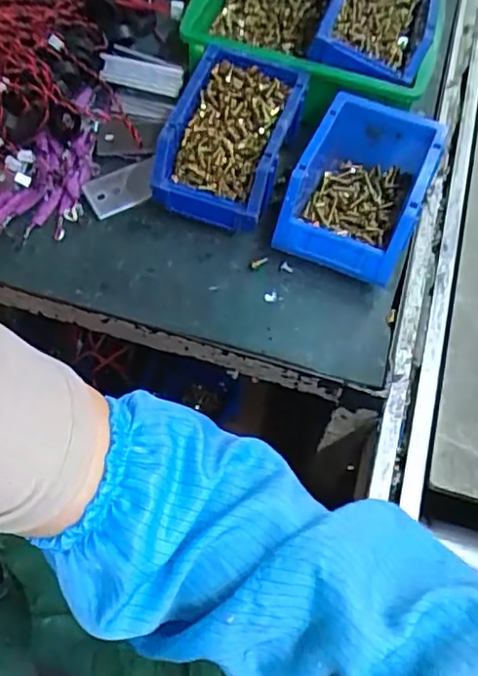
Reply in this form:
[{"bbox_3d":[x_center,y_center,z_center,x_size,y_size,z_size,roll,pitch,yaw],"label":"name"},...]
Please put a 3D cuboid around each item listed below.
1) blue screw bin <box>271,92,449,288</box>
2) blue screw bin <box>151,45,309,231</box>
[{"bbox_3d":[0.112,-0.134,0.560,0.113,0.079,0.161,21,62,11],"label":"blue screw bin"},{"bbox_3d":[-0.005,-0.189,0.567,0.105,0.063,0.164,19,61,9],"label":"blue screw bin"}]

